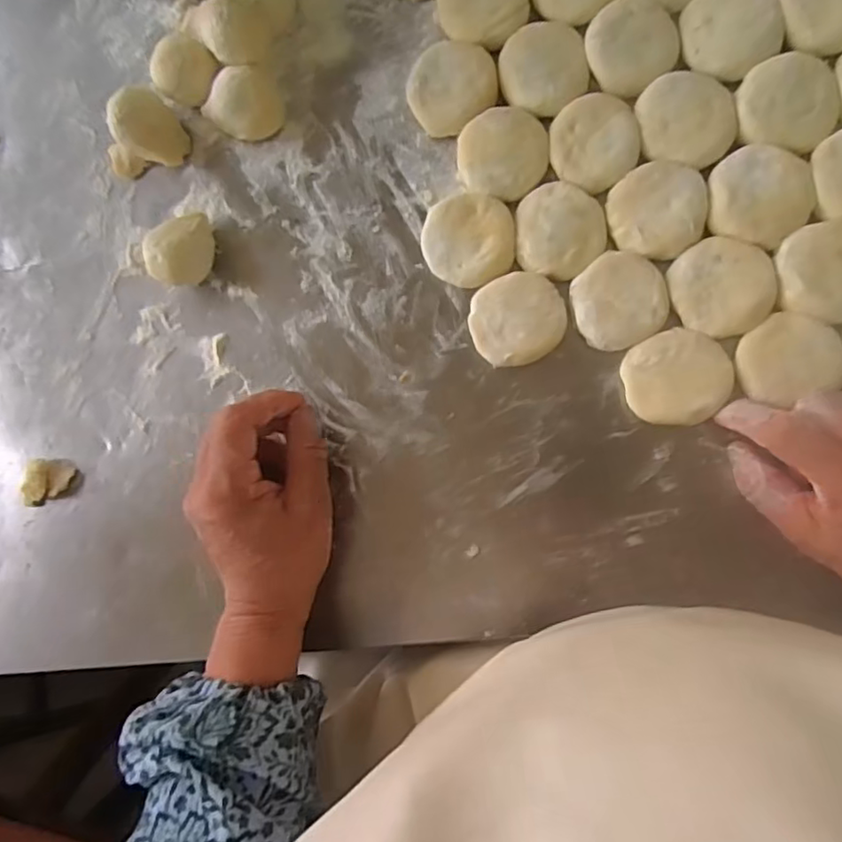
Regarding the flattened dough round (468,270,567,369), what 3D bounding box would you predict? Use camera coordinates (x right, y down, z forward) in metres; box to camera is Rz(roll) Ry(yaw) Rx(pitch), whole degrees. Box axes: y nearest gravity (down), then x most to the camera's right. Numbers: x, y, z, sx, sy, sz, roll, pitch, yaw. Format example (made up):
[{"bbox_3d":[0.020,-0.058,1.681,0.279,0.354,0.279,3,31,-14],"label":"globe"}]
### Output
[{"bbox_3d":[0.060,-0.063,0.380,0.057,0.017,0.055,0,89,9],"label":"flattened dough round"}]

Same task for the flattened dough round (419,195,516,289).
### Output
[{"bbox_3d":[0.031,-0.114,0.389,0.057,0.017,0.056,-1,89,9],"label":"flattened dough round"}]

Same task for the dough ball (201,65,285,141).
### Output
[{"bbox_3d":[-0.116,-0.210,0.405,0.045,0.034,0.039,-40,84,6],"label":"dough ball"}]

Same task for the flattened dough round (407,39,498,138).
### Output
[{"bbox_3d":[0.020,-0.215,0.393,0.057,0.018,0.054,0,89,9],"label":"flattened dough round"}]

